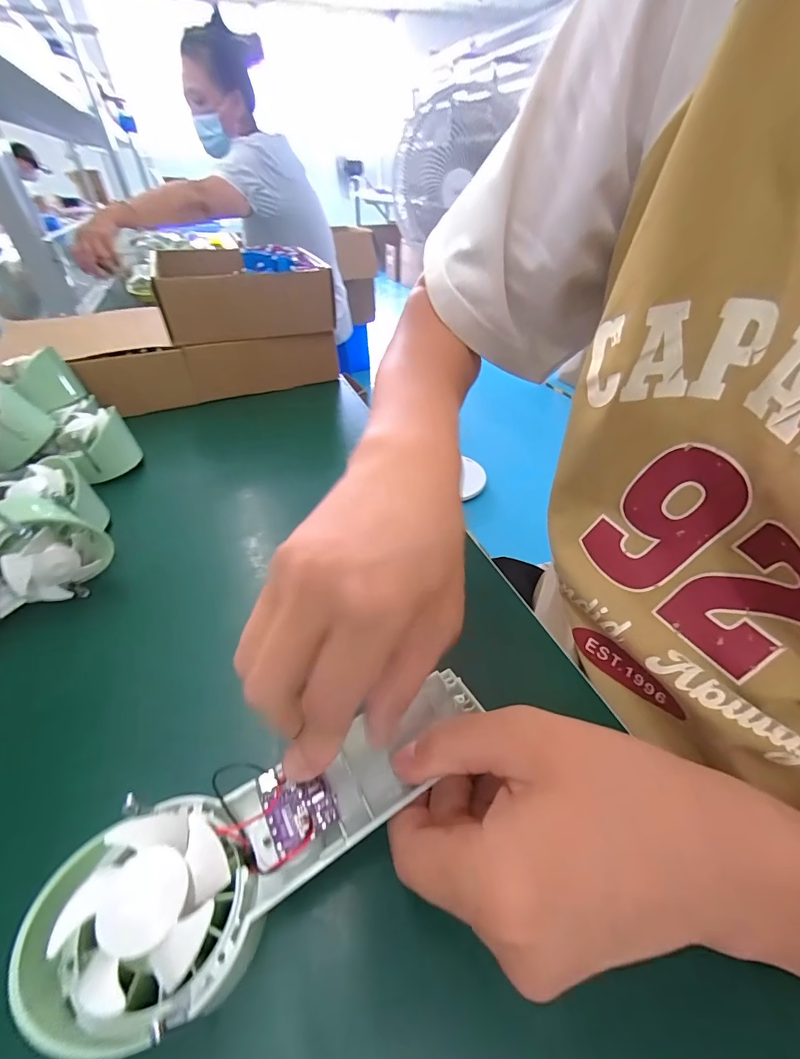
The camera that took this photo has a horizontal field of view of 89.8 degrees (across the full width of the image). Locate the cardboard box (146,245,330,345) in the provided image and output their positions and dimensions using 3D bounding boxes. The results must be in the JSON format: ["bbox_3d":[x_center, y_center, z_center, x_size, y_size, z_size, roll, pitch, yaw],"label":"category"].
[{"bbox_3d":[-0.216,-0.337,0.558,0.204,0.080,0.220,-14,43,-14],"label":"cardboard box"}]

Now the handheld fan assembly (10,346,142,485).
[{"bbox_3d":[-0.325,-0.117,0.400,0.060,0.046,0.159,-35,73,-32],"label":"handheld fan assembly"}]

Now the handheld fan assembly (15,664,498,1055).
[{"bbox_3d":[-0.036,0.111,0.163,0.168,0.028,0.059,-16,42,-31],"label":"handheld fan assembly"}]

